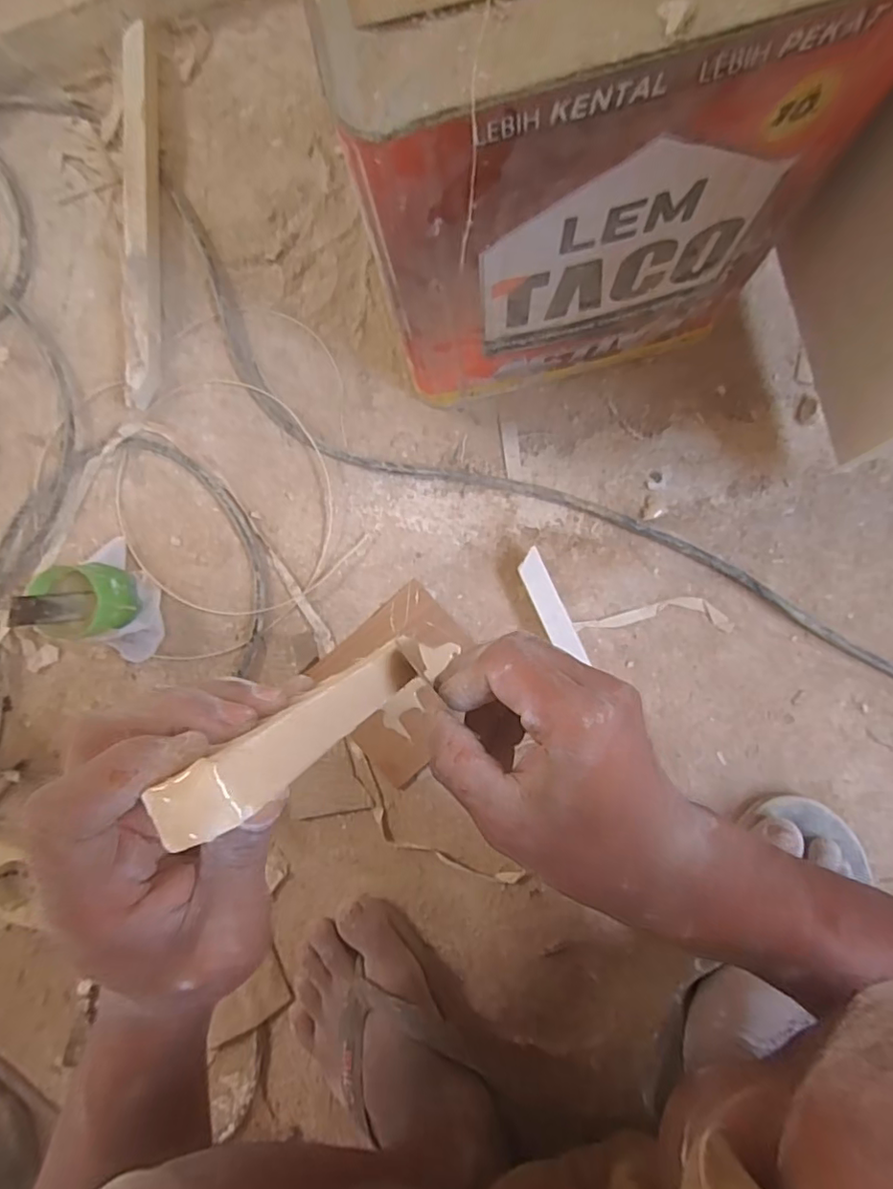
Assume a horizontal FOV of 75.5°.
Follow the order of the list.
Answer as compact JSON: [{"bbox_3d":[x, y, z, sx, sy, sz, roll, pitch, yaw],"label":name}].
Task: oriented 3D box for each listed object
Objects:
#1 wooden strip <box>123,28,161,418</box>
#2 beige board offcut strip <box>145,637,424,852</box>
[{"bbox_3d":[-0.245,-0.297,0.465,0.022,0.029,0.290,-2,88,4],"label":"wooden strip"},{"bbox_3d":[-0.045,0.047,0.223,0.020,0.148,0.022,-40,86,21],"label":"beige board offcut strip"}]

